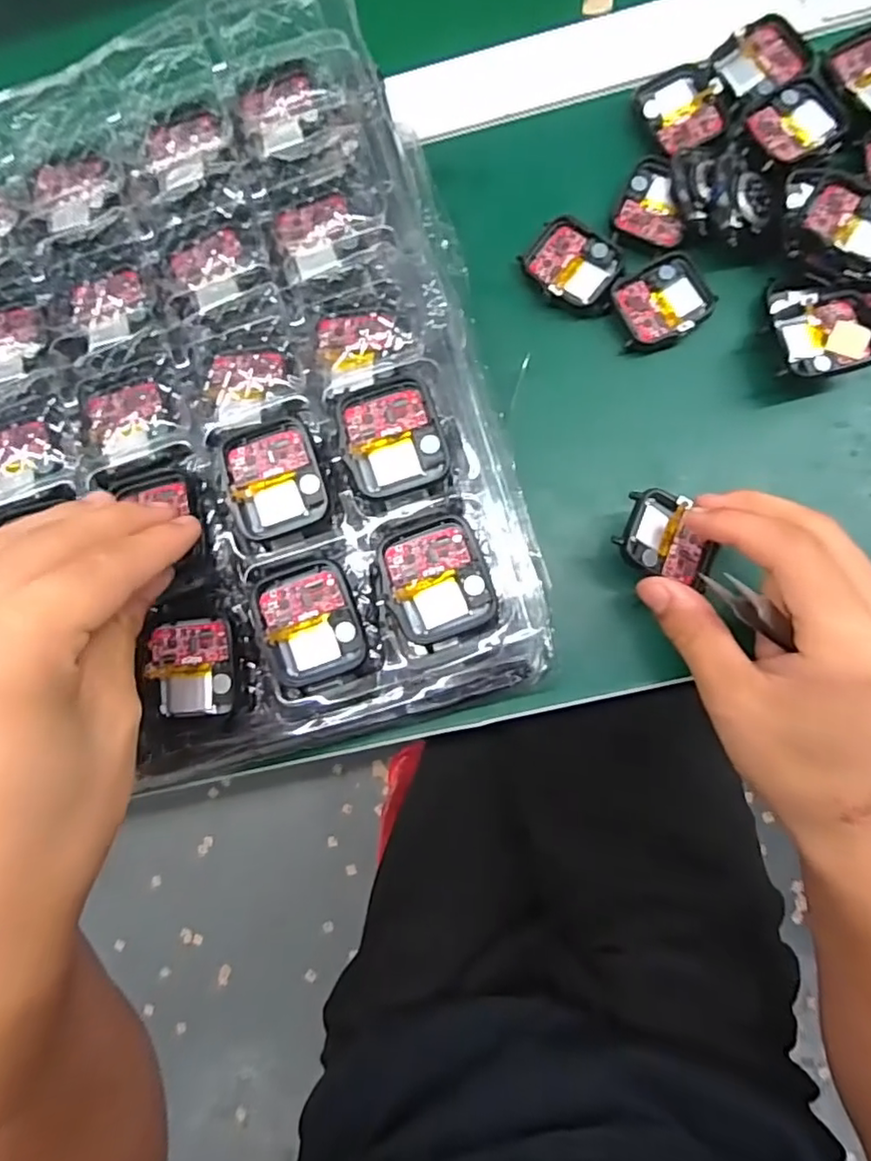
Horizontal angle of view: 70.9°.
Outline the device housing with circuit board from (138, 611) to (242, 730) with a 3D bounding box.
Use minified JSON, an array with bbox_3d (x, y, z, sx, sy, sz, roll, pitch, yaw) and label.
[{"bbox_3d":[-0.091,0.034,0.234,0.036,0.012,0.043,-4,84,4],"label":"device housing with circuit board"}]

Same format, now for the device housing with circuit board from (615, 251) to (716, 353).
[{"bbox_3d":[0.108,-0.133,0.297,0.043,0.012,0.037,-30,83,1],"label":"device housing with circuit board"}]

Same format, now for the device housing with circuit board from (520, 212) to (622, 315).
[{"bbox_3d":[0.068,-0.154,0.300,0.047,0.007,0.038,36,88,7],"label":"device housing with circuit board"}]

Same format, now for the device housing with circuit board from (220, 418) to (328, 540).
[{"bbox_3d":[-0.062,-0.039,0.236,0.036,0.007,0.041,-17,83,3],"label":"device housing with circuit board"}]

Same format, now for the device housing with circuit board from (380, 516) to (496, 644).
[{"bbox_3d":[0.000,-0.001,0.228,0.037,0.008,0.044,-18,83,3],"label":"device housing with circuit board"}]

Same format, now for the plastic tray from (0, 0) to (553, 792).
[{"bbox_3d":[-0.117,-0.072,0.252,0.265,0.029,0.296,-14,83,3],"label":"plastic tray"}]

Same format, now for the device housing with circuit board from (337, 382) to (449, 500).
[{"bbox_3d":[-0.017,-0.055,0.231,0.037,0.004,0.042,-16,83,3],"label":"device housing with circuit board"}]

